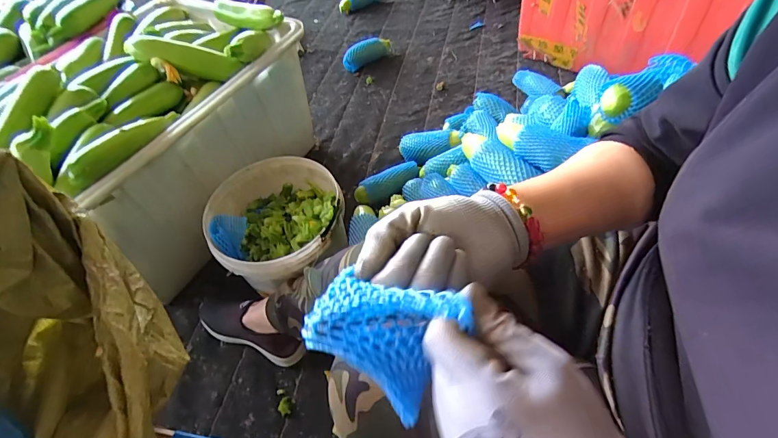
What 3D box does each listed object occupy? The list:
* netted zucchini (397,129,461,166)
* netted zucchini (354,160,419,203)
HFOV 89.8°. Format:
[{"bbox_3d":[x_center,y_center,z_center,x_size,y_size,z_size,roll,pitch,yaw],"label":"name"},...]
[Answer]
[{"bbox_3d":[0.109,-0.196,1.043,0.197,0.052,0.084,-4,47,36],"label":"netted zucchini"},{"bbox_3d":[-0.003,-0.091,1.027,0.183,0.059,0.060,-28,55,-16],"label":"netted zucchini"}]

